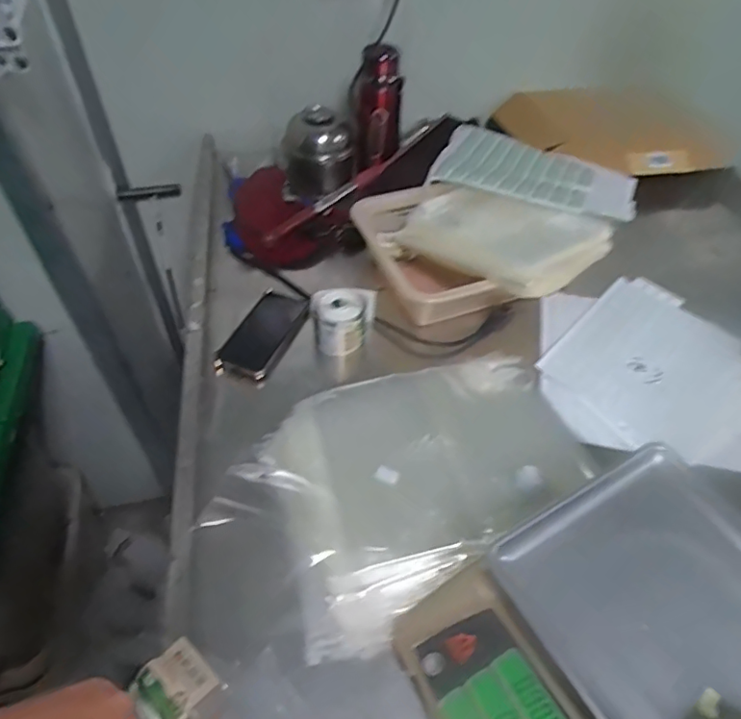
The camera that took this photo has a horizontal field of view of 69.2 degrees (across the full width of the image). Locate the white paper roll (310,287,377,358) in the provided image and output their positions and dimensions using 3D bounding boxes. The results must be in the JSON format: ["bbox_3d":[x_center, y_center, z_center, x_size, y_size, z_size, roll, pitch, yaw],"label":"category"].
[{"bbox_3d":[-0.042,-0.055,0.809,0.093,0.070,0.098,2,49,-3],"label":"white paper roll"}]

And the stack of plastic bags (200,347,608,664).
[{"bbox_3d":[0.050,0.121,0.666,0.434,0.031,0.283,-28,57,-25],"label":"stack of plastic bags"}]

